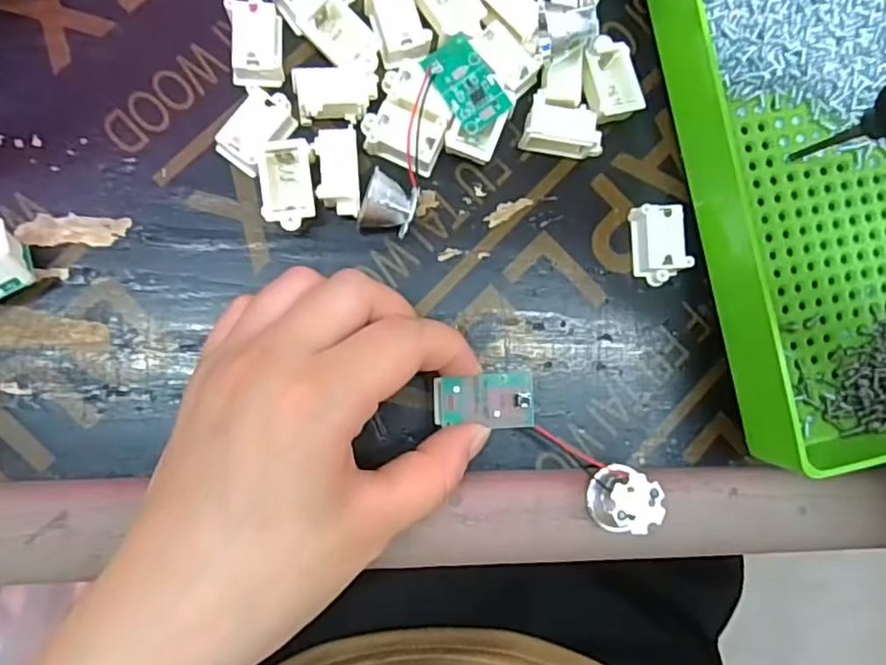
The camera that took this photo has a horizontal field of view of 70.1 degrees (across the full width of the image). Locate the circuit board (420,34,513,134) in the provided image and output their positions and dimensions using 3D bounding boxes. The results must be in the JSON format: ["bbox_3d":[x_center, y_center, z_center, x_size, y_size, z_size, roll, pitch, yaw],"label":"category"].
[{"bbox_3d":[0.009,-0.089,0.225,0.019,0.004,0.032,-34,92,-8],"label":"circuit board"}]

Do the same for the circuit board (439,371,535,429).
[{"bbox_3d":[0.016,0.024,0.219,0.032,0.004,0.019,-1,87,-8],"label":"circuit board"}]

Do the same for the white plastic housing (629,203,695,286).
[{"bbox_3d":[0.082,-0.033,0.240,0.016,0.015,0.029,-5,88,-8],"label":"white plastic housing"}]

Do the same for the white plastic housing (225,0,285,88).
[{"bbox_3d":[-0.066,-0.102,0.225,0.017,0.015,0.028,-2,88,-8],"label":"white plastic housing"}]

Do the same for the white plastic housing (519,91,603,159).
[{"bbox_3d":[0.044,-0.075,0.237,0.029,0.016,0.018,10,86,-7],"label":"white plastic housing"}]

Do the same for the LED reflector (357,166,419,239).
[{"bbox_3d":[-0.020,-0.043,0.225,0.017,0.021,0.020,21,85,-6],"label":"LED reflector"}]

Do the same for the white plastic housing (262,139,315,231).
[{"bbox_3d":[-0.054,-0.051,0.223,0.017,0.016,0.031,-1,87,-8],"label":"white plastic housing"}]

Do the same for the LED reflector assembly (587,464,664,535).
[{"bbox_3d":[0.063,0.057,0.220,0.021,0.018,0.022,-6,88,-8],"label":"LED reflector assembly"}]

